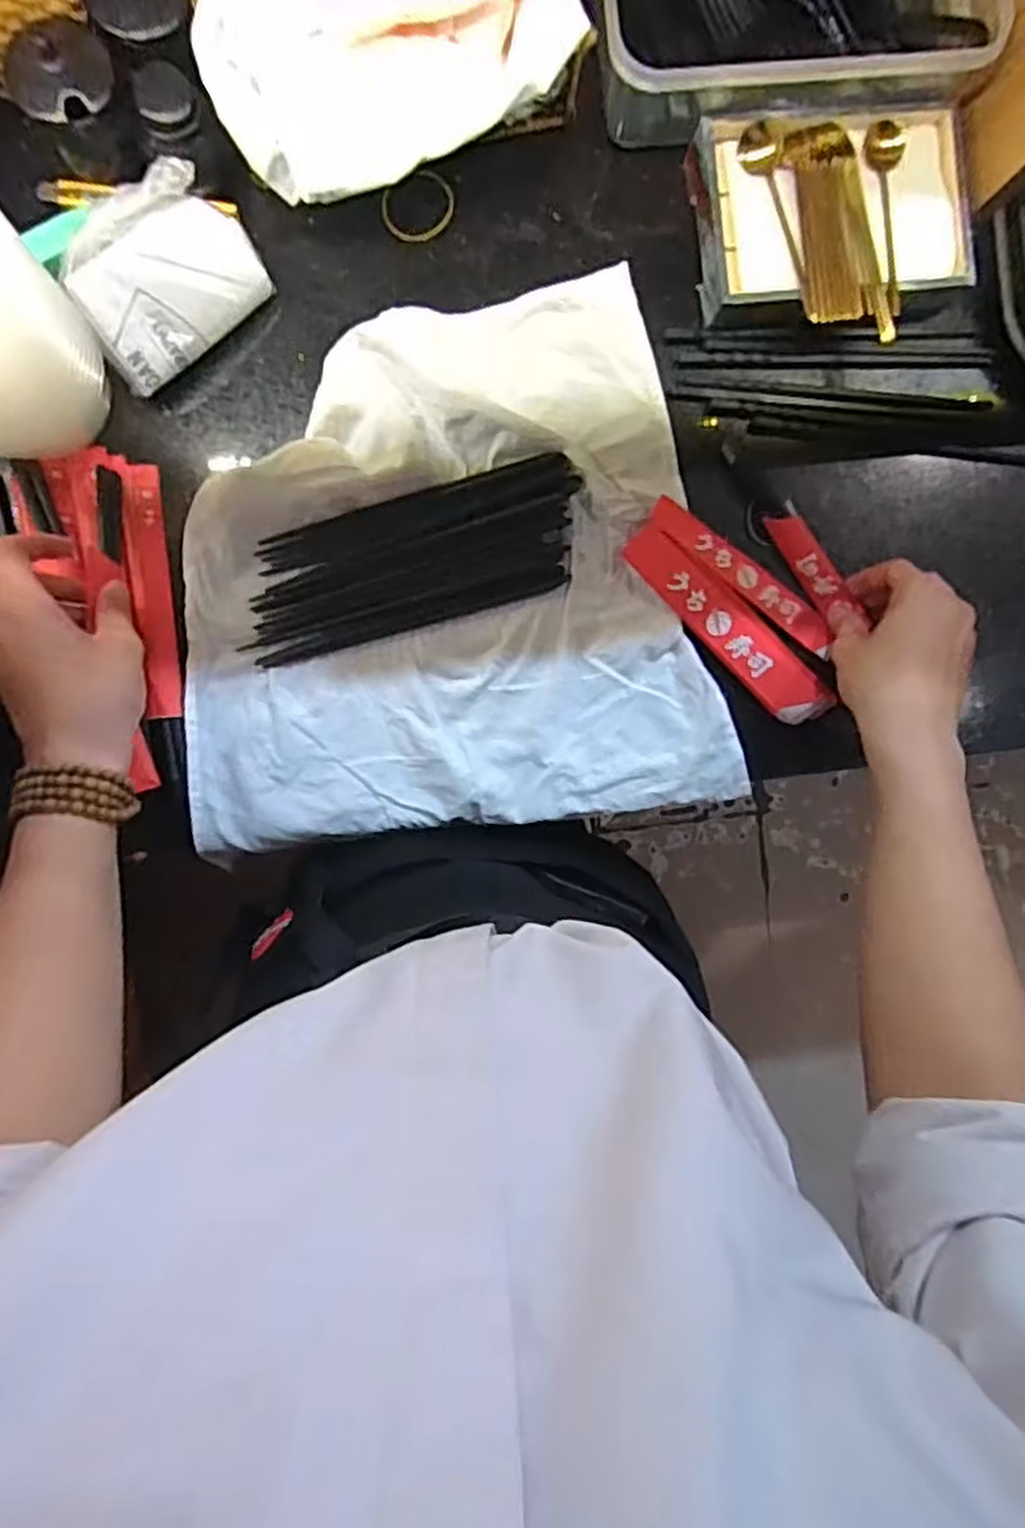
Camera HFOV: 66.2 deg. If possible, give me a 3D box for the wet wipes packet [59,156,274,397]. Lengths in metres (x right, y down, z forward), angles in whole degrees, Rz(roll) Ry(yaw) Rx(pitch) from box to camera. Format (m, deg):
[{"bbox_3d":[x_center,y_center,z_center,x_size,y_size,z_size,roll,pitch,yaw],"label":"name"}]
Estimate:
[{"bbox_3d":[-0.216,-0.299,0.484,0.113,0.030,0.088,-39,140,1],"label":"wet wipes packet"}]

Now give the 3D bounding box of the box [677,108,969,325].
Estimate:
[{"bbox_3d":[0.219,-0.367,0.533,0.183,0.037,0.143,-9,95,-4],"label":"box"}]

